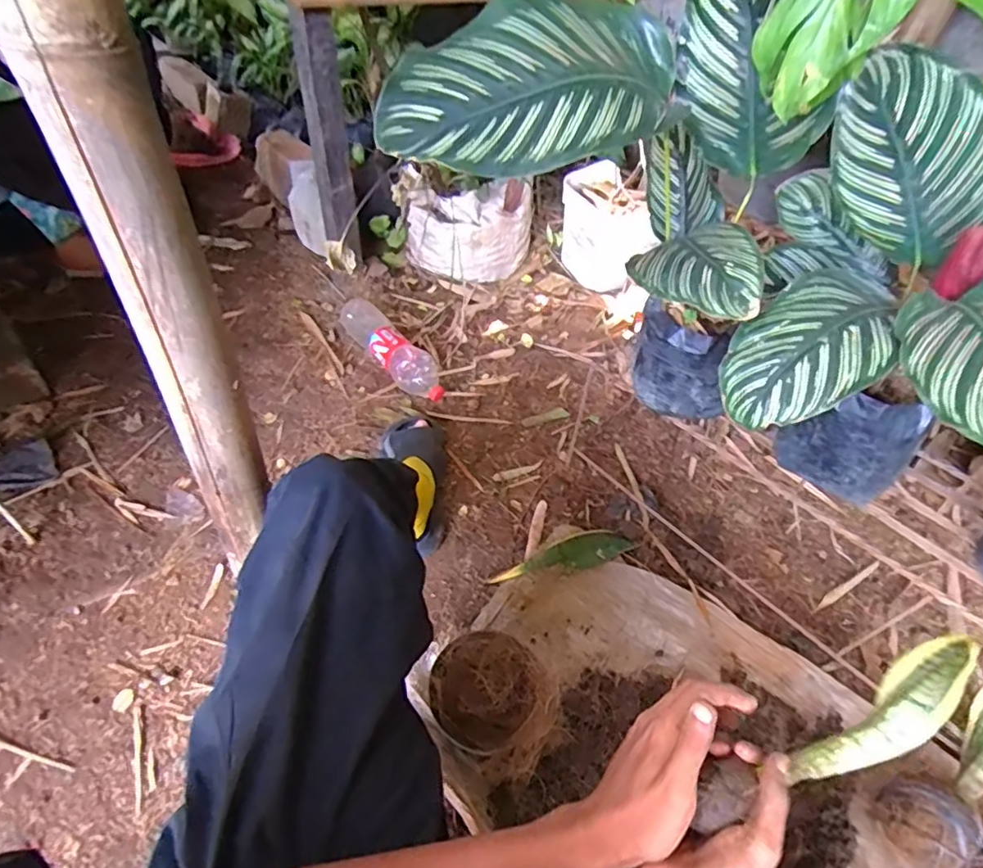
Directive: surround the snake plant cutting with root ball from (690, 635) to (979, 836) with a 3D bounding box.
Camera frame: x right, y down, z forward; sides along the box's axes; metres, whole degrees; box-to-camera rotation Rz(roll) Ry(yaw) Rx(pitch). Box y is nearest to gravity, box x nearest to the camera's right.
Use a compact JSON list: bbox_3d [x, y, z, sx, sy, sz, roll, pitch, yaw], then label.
[{"bbox_3d":[0.264,0.220,0.424,0.271,0.047,0.050,-17,52,-17],"label":"snake plant cutting with root ball"}]

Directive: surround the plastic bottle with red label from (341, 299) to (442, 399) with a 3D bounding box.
[{"bbox_3d":[-0.217,-0.194,1.251,0.096,0.074,0.320,-33,58,-30],"label":"plastic bottle with red label"}]

